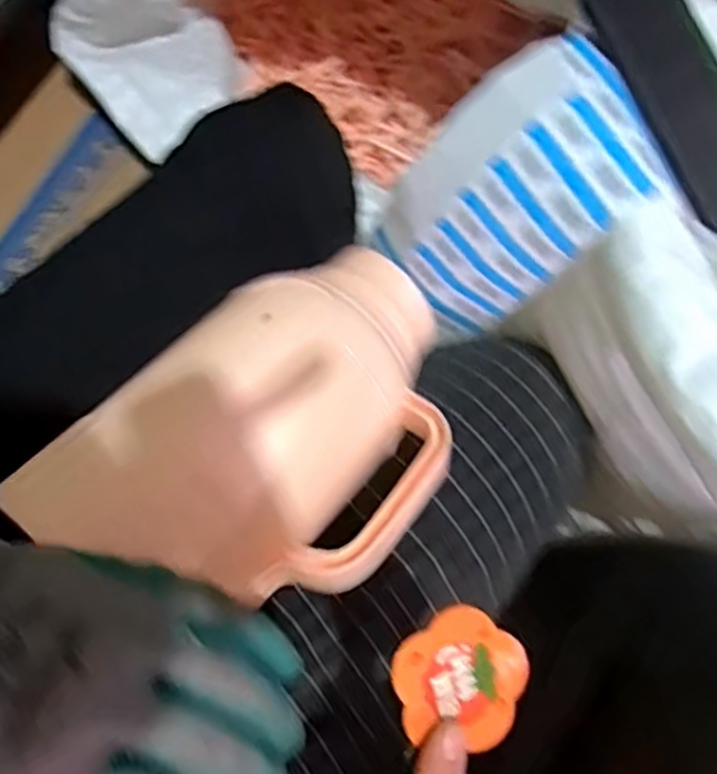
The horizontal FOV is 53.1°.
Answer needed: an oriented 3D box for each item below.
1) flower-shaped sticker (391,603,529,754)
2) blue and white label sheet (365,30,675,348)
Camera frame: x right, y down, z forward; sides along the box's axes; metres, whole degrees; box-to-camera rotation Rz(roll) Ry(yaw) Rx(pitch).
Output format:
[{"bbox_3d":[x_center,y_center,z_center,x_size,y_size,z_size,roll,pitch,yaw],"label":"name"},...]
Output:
[{"bbox_3d":[0.040,0.115,0.278,0.054,0.004,0.052,41,77,-9],"label":"flower-shaped sticker"},{"bbox_3d":[0.086,-0.108,0.446,0.052,0.185,0.113,-29,83,-43],"label":"blue and white label sheet"}]

